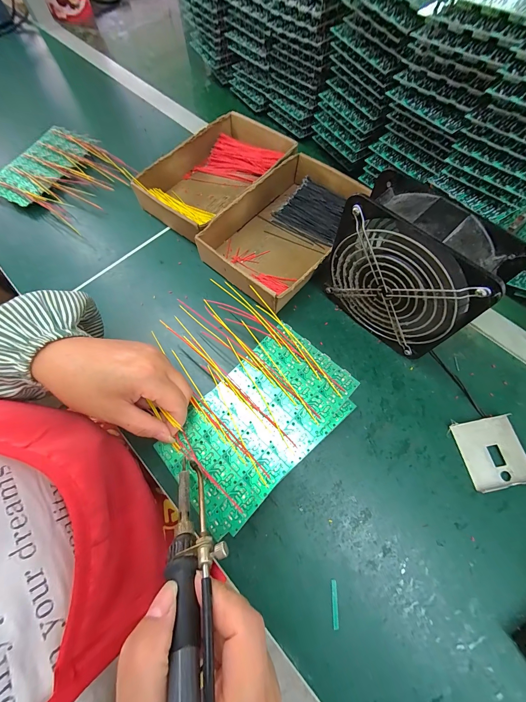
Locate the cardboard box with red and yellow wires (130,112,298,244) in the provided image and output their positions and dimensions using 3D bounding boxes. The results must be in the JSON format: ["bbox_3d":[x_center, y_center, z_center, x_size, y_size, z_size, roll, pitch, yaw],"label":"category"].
[{"bbox_3d":[-0.070,-0.285,0.443,0.159,0.044,0.239,37,72,15],"label":"cardboard box with red and yellow wires"}]

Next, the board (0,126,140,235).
[{"bbox_3d":[-0.338,-0.307,0.471,0.200,0.020,0.178,24,69,10],"label":"board"}]

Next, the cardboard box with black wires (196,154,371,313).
[{"bbox_3d":[0.038,-0.178,0.398,0.150,0.047,0.266,36,72,14],"label":"cardboard box with black wires"}]

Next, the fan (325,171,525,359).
[{"bbox_3d":[0.149,-0.078,0.297,0.057,0.153,0.147,-41,73,-15],"label":"fan"}]

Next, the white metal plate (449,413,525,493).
[{"bbox_3d":[0.250,0.107,0.293,0.070,0.009,0.068,-11,67,-4],"label":"white metal plate"}]

